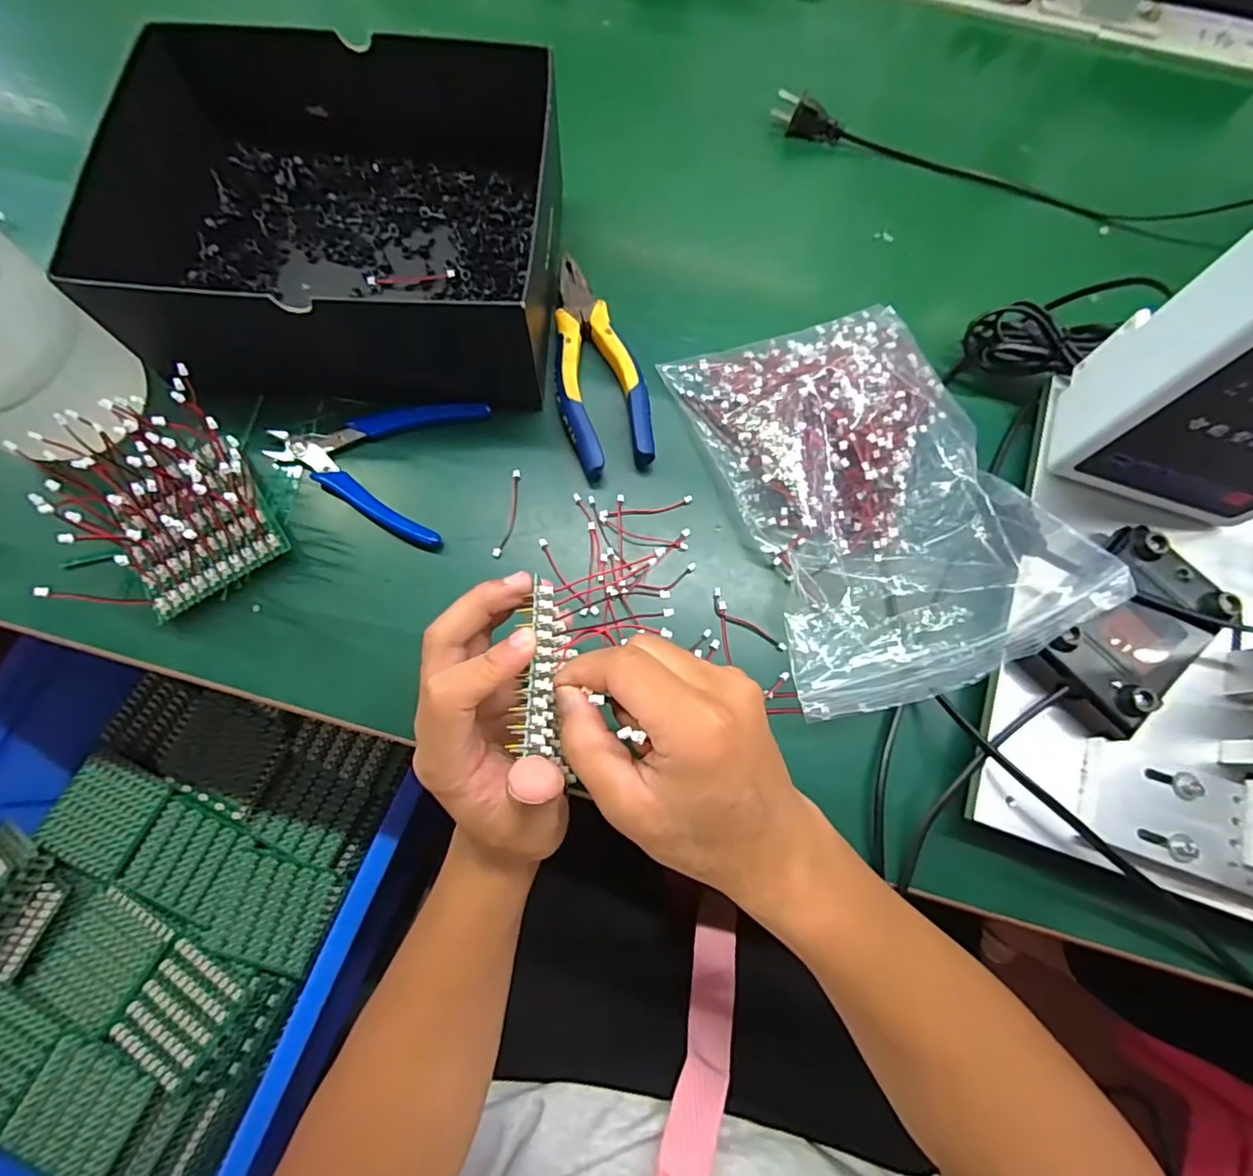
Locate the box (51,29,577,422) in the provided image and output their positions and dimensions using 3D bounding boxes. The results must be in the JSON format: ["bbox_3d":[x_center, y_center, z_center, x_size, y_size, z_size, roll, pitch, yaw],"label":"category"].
[{"bbox_3d":[-0.168,-0.224,0.365,0.241,0.084,0.198,4,74,0],"label":"box"}]

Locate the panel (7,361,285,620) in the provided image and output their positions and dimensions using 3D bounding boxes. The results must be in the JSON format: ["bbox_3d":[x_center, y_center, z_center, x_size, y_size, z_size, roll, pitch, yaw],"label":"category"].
[{"bbox_3d":[-0.252,-0.046,0.323,0.096,0.068,0.100,-25,76,-8],"label":"panel"}]

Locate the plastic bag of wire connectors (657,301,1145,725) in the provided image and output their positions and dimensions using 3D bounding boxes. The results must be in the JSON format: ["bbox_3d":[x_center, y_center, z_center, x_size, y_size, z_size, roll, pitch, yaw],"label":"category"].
[{"bbox_3d":[0.138,-0.062,0.343,0.161,0.052,0.243,-20,75,-7],"label":"plastic bag of wire connectors"}]

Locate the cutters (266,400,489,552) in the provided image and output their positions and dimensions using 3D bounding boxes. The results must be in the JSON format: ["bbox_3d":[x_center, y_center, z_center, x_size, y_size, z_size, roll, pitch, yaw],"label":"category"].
[{"bbox_3d":[-0.151,-0.088,0.363,0.114,0.010,0.105,18,74,4],"label":"cutters"}]

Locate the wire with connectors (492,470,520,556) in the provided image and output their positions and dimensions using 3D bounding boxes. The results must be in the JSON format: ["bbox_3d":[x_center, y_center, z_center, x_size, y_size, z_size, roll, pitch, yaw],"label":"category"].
[{"bbox_3d":[-0.072,-0.046,0.360,0.009,0.004,0.059,9,74,1],"label":"wire with connectors"}]

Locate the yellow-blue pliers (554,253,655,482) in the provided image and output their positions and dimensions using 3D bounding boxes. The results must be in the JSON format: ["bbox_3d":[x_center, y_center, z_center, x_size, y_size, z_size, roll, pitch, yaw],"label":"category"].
[{"bbox_3d":[-0.020,-0.143,0.377,0.054,0.023,0.147,-12,74,-5],"label":"yellow-blue pliers"}]

